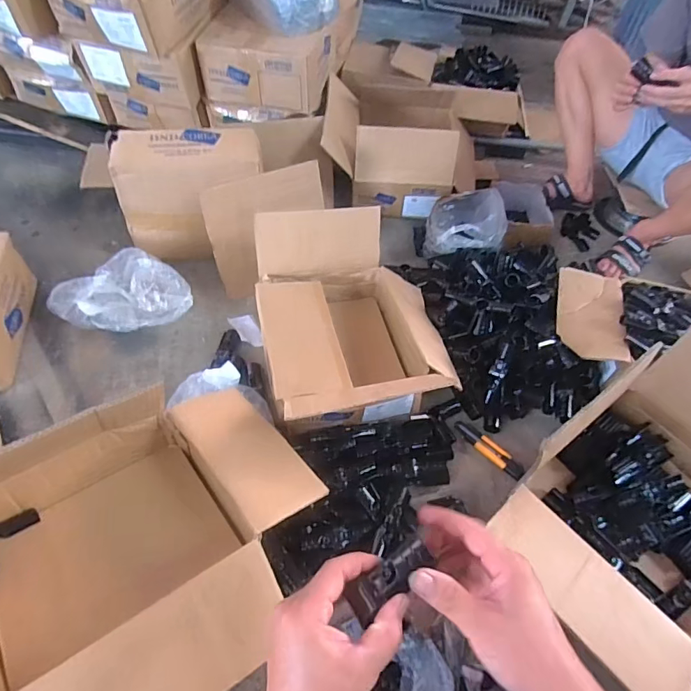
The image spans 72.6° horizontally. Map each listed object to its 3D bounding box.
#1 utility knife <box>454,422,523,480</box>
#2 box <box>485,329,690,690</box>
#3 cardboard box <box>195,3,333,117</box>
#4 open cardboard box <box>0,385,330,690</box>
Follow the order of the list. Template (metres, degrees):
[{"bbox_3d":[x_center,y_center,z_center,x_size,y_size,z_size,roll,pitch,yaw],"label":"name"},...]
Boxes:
[{"bbox_3d":[0.272,0.198,0.896,0.149,0.010,0.038,35,55,22],"label":"utility knife"},{"bbox_3d":[0.480,0.246,0.695,0.488,0.209,0.336,-29,58,-26],"label":"box"},{"bbox_3d":[-0.198,-0.723,1.196,0.281,0.131,0.228,11,50,4],"label":"cardboard box"},{"bbox_3d":[-0.265,0.243,0.582,0.485,0.201,0.378,-30,58,-27],"label":"open cardboard box"}]

